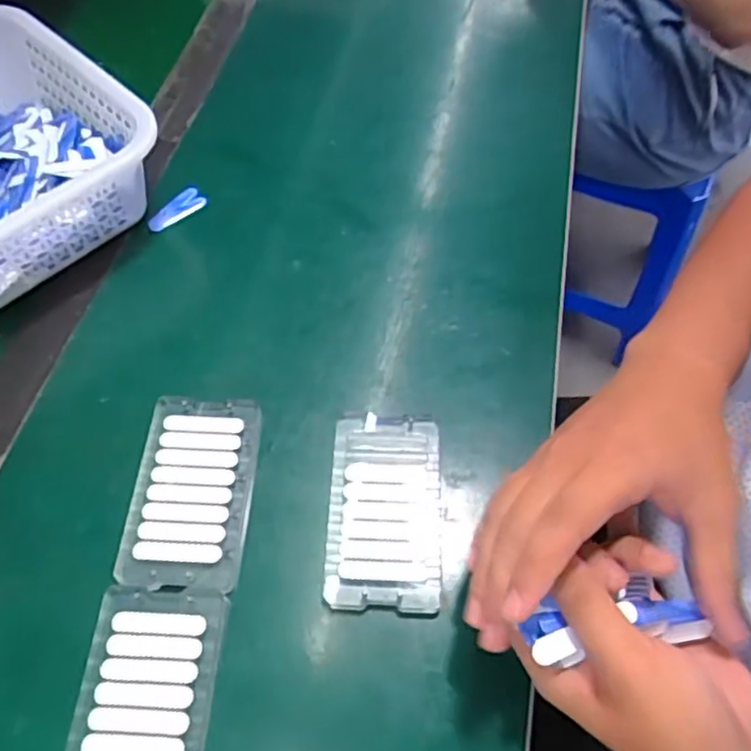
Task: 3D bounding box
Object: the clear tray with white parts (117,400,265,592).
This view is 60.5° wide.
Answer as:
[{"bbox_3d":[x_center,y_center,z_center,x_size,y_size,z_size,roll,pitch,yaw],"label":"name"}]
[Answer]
[{"bbox_3d":[-0.113,0.070,0.403,0.071,0.013,0.122,2,60,3],"label":"clear tray with white parts"}]

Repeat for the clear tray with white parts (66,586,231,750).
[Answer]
[{"bbox_3d":[-0.121,0.176,0.340,0.070,0.012,0.118,2,60,3],"label":"clear tray with white parts"}]

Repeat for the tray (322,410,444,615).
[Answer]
[{"bbox_3d":[0.006,0.080,0.398,0.067,0.011,0.121,1,60,2],"label":"tray"}]

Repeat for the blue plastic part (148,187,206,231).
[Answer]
[{"bbox_3d":[-0.165,-0.137,0.533,0.050,0.006,0.018,-40,67,-20],"label":"blue plastic part"}]

